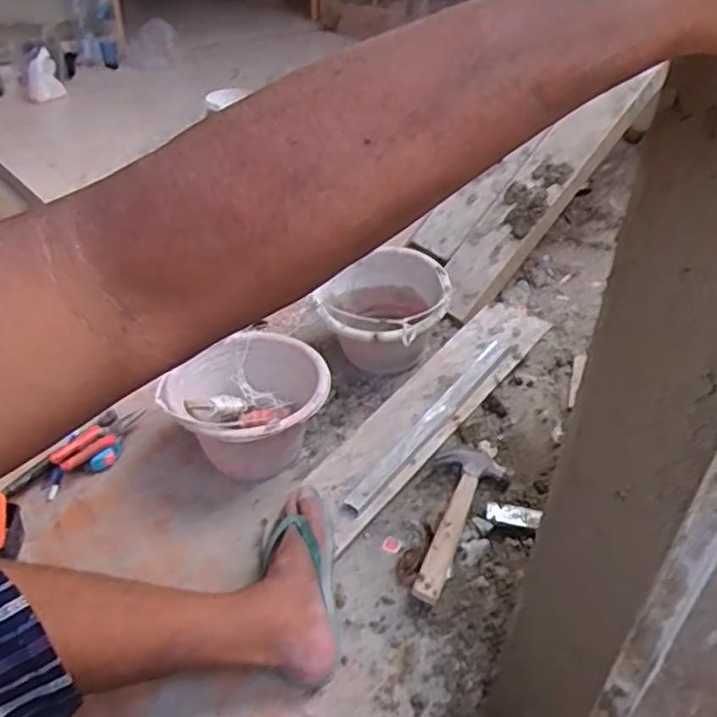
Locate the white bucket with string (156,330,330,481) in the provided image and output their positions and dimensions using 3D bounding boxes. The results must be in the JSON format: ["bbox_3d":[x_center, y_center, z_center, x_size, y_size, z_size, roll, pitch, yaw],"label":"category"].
[{"bbox_3d":[-0.183,0.093,1.103,0.255,0.168,0.245,1,37,-1],"label":"white bucket with string"}]

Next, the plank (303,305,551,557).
[{"bbox_3d":[0.120,0.076,1.125,0.133,0.032,0.556,30,58,32],"label":"plank"}]

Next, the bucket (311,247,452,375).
[{"bbox_3d":[0.041,-0.073,1.224,0.235,0.162,0.237,1,37,-1],"label":"bucket"}]

